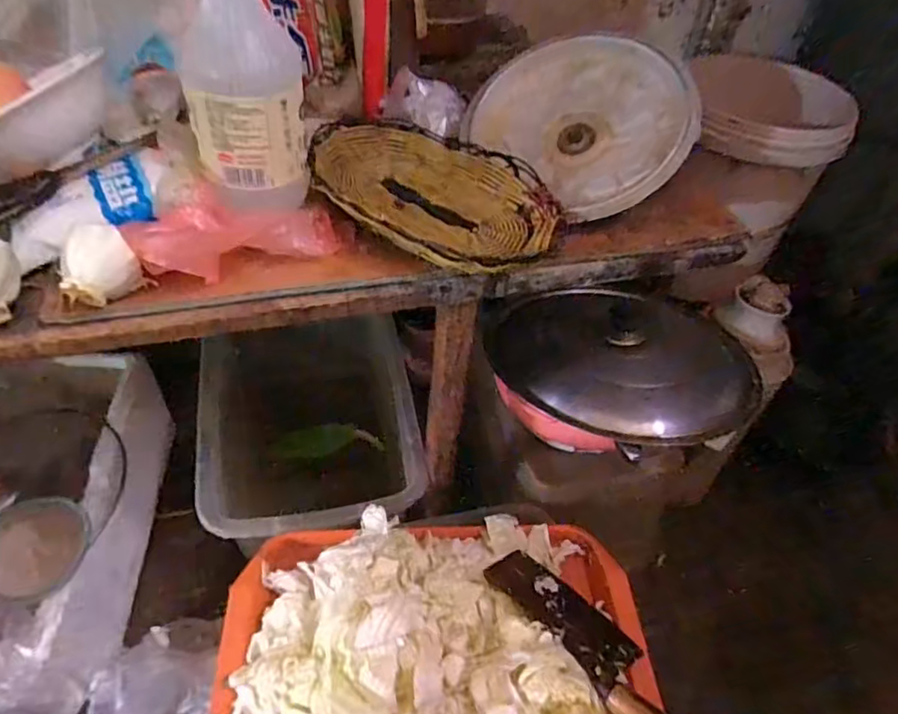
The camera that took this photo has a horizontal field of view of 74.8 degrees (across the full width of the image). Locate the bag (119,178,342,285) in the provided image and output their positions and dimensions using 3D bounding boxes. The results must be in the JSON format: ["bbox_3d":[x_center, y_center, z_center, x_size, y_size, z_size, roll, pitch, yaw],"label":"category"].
[{"bbox_3d":[-0.162,-0.096,0.448,0.148,0.044,0.075,-14,49,-33],"label":"bag"}]

